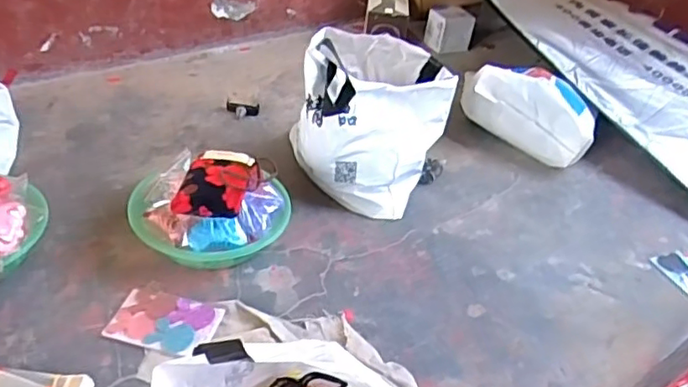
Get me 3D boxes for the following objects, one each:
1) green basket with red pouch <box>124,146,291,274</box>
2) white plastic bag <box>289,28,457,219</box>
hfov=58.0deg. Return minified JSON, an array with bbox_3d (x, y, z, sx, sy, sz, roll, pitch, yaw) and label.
[{"bbox_3d":[-0.206,0.019,0.955,0.236,0.146,0.207,6,37,-2],"label":"green basket with red pouch"},{"bbox_3d":[0.065,-0.153,1.144,0.226,0.256,0.295,16,37,11],"label":"white plastic bag"}]

